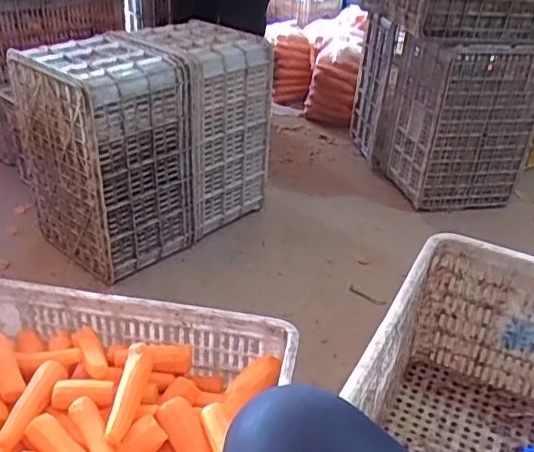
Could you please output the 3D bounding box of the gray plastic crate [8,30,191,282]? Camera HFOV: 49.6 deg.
[{"bbox_3d":[-0.424,-0.185,1.528,0.387,0.508,0.324,27,38,33],"label":"gray plastic crate"}]

